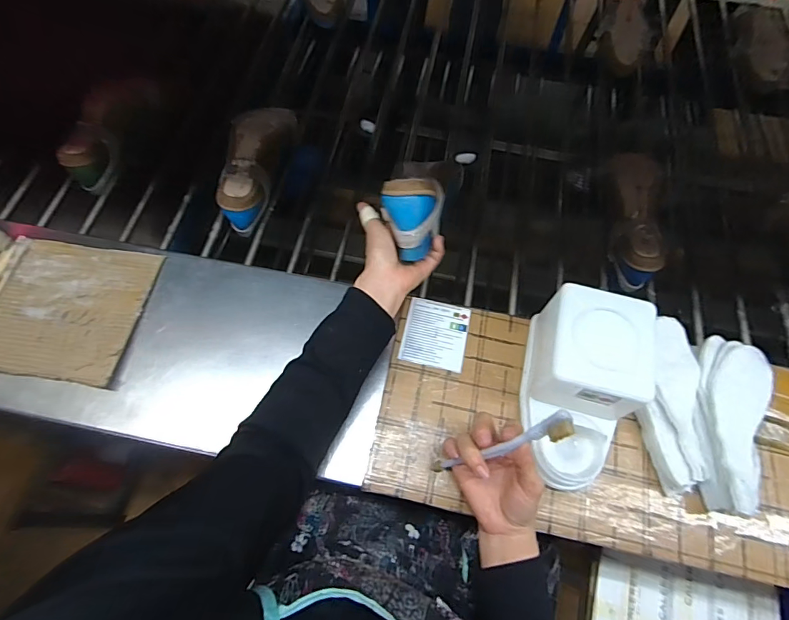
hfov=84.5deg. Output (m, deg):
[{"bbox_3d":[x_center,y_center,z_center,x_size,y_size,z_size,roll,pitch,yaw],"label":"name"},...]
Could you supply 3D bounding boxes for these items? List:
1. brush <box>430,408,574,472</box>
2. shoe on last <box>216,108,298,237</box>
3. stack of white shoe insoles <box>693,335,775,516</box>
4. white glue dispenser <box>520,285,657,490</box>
[{"bbox_3d":[0.091,0.130,0.407,0.012,0.176,0.022,9,58,-34],"label":"brush"},{"bbox_3d":[-0.207,-0.223,0.676,0.089,0.080,0.229,4,64,1],"label":"shoe on last"},{"bbox_3d":[0.361,0.122,0.473,0.067,0.058,0.182,14,64,5],"label":"stack of white shoe insoles"},{"bbox_3d":[0.196,0.081,0.452,0.100,0.112,0.186,11,64,4],"label":"white glue dispenser"}]

